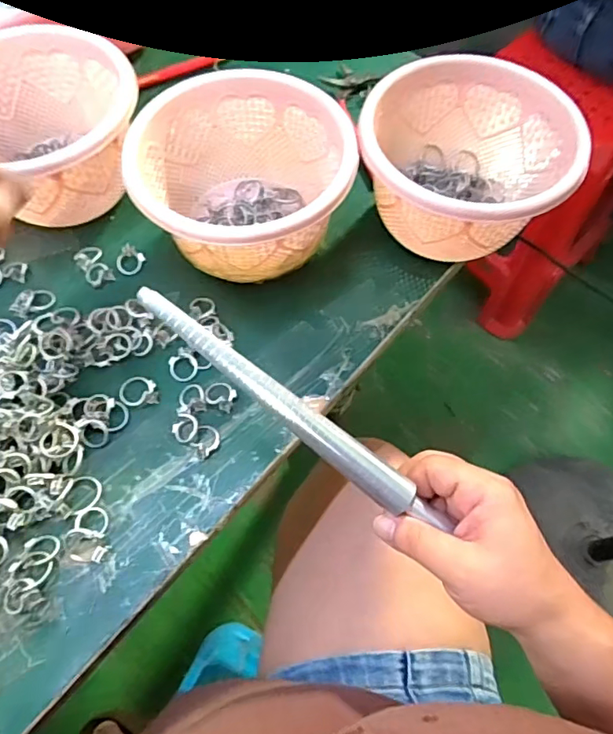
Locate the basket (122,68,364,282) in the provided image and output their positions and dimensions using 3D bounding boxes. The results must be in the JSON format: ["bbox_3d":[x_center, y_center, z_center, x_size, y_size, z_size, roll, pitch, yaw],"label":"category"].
[{"bbox_3d":[-0.044,-0.125,0.375,0.140,0.092,0.141,1,63,-1],"label":"basket"}]

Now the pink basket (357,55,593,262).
[{"bbox_3d":[0.113,-0.141,0.384,0.138,0.096,0.126,1,63,-1],"label":"pink basket"}]

